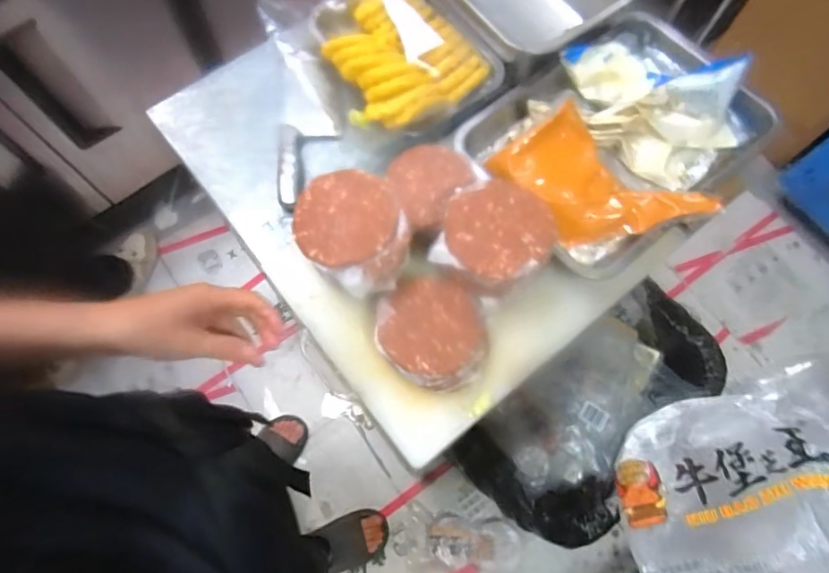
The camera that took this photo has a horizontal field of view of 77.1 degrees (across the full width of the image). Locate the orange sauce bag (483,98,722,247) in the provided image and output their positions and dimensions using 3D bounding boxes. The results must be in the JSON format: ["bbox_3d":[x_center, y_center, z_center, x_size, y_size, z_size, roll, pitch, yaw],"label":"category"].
[{"bbox_3d":[0.216,-0.118,0.631,0.239,0.062,0.120,40,74,12],"label":"orange sauce bag"}]

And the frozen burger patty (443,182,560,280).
[{"bbox_3d":[0.085,-0.059,0.524,0.103,0.017,0.101,0,70,-1],"label":"frozen burger patty"}]

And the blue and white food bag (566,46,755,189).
[{"bbox_3d":[0.300,-0.240,0.654,0.237,0.091,0.168,27,72,8],"label":"blue and white food bag"}]

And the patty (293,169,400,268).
[{"bbox_3d":[-0.070,-0.072,0.533,0.104,0.021,0.094,-12,71,-5],"label":"patty"}]

